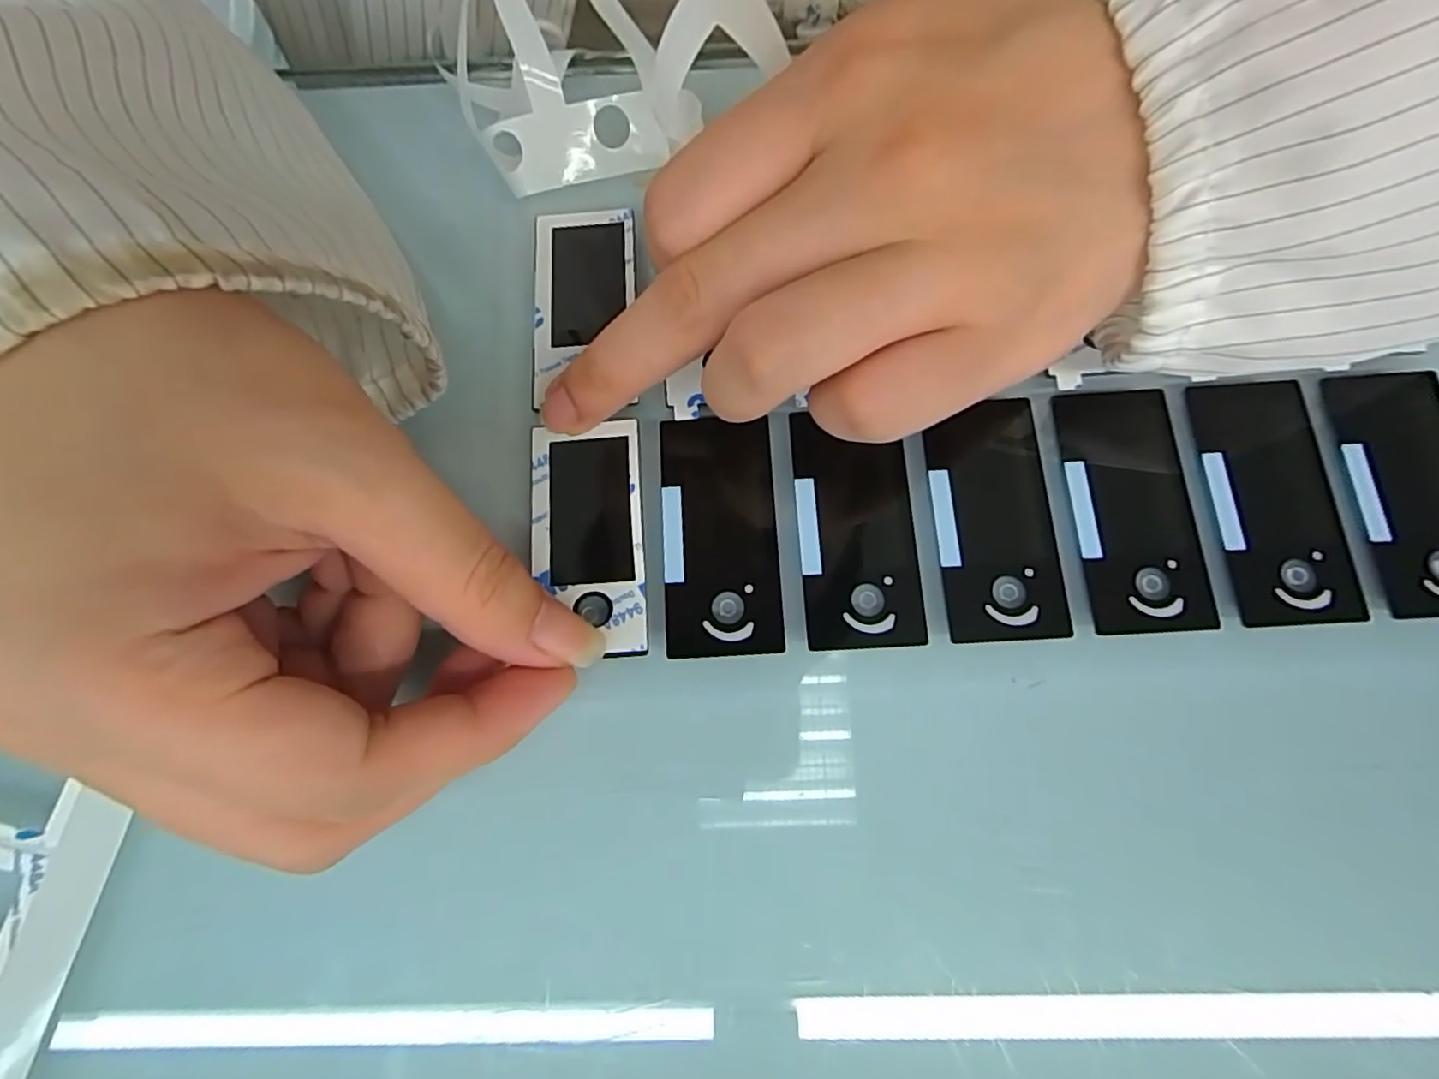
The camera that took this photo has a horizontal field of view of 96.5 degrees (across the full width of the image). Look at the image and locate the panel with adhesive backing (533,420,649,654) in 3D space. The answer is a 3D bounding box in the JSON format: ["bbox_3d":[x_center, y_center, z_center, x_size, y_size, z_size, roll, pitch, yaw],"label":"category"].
[{"bbox_3d":[-0.032,-0.001,0.156,0.027,0.004,0.058,-5,75,0],"label":"panel with adhesive backing"}]

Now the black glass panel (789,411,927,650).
[{"bbox_3d":[0.033,-0.003,0.154,0.027,0.004,0.056,-3,75,0],"label":"black glass panel"}]

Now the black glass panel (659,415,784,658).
[{"bbox_3d":[0.000,-0.002,0.155,0.028,0.004,0.058,-3,75,0],"label":"black glass panel"}]

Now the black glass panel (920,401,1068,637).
[{"bbox_3d":[0.065,-0.005,0.152,0.027,0.004,0.057,-3,75,0],"label":"black glass panel"}]

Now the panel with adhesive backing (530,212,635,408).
[{"bbox_3d":[-0.037,-0.064,0.172,0.027,0.004,0.057,-3,75,2],"label":"panel with adhesive backing"}]

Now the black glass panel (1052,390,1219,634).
[{"bbox_3d":[0.098,-0.008,0.152,0.027,0.004,0.059,-2,75,0],"label":"black glass panel"}]

